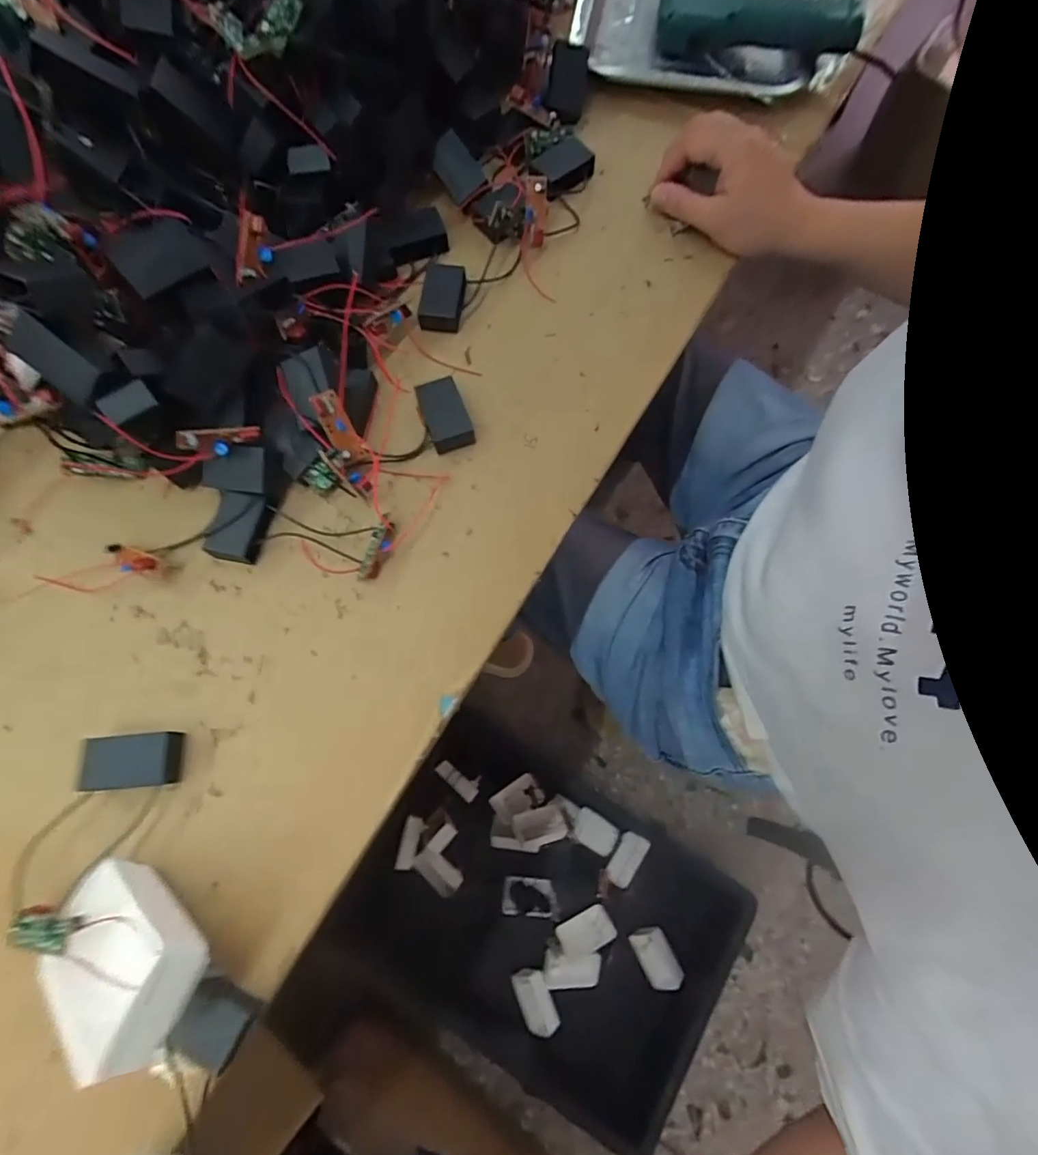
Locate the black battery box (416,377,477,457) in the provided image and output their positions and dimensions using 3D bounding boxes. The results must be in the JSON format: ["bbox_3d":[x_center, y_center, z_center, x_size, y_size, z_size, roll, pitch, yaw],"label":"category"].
[{"bbox_3d":[-0.051,-0.114,0.379,0.030,0.015,0.049,-20,74,-7],"label":"black battery box"}]

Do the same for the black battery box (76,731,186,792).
[{"bbox_3d":[-0.220,0.106,0.312,0.048,0.017,0.029,-5,73,-3],"label":"black battery box"}]

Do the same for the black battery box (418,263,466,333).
[{"bbox_3d":[-0.057,-0.206,0.401,0.032,0.018,0.050,4,73,0],"label":"black battery box"}]

